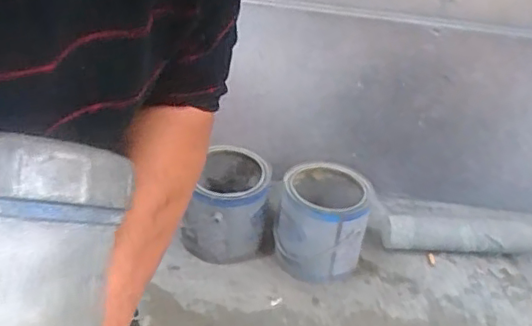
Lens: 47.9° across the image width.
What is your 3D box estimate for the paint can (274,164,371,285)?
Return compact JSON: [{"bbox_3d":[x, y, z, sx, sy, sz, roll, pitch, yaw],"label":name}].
[{"bbox_3d":[0.098,0.095,1.058,0.148,0.173,0.158,5,33,-3],"label":"paint can"}]

